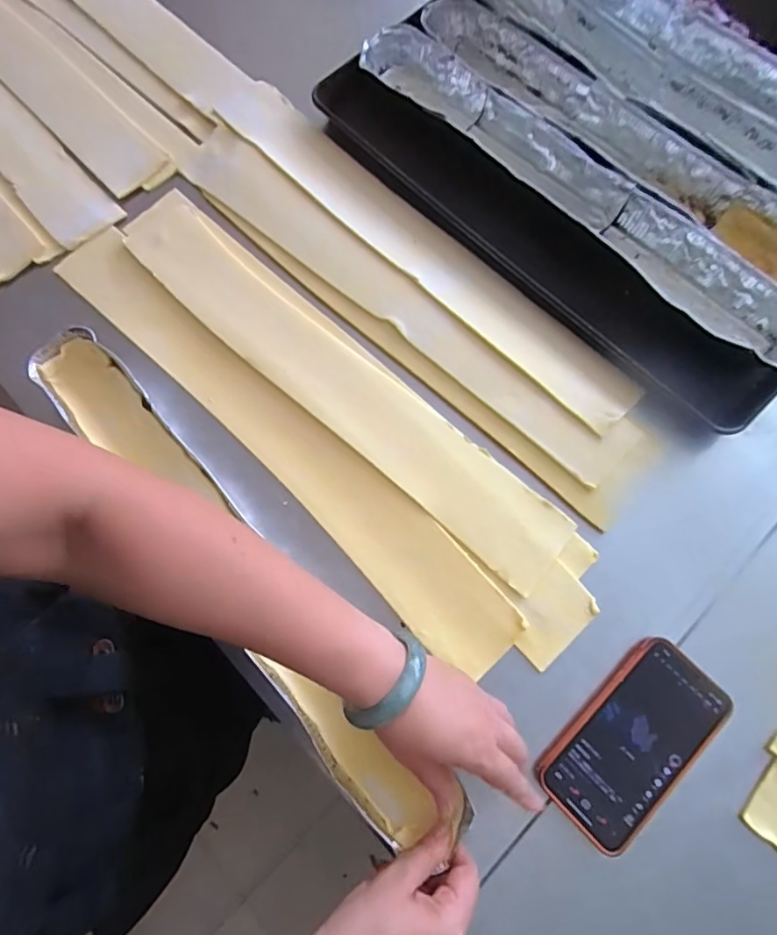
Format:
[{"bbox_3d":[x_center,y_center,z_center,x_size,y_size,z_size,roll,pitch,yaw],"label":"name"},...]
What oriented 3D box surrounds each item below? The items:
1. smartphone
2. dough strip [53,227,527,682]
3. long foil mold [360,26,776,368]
[{"bbox_3d":[0.199,0.222,0.420,0.160,0.012,0.081,-43,76,-10],"label":"smartphone"},{"bbox_3d":[-0.117,-0.044,0.507,0.603,0.013,0.080,43,79,13],"label":"dough strip"},{"bbox_3d":[0.199,-0.315,0.564,0.075,0.034,0.583,-41,76,-10],"label":"long foil mold"}]

